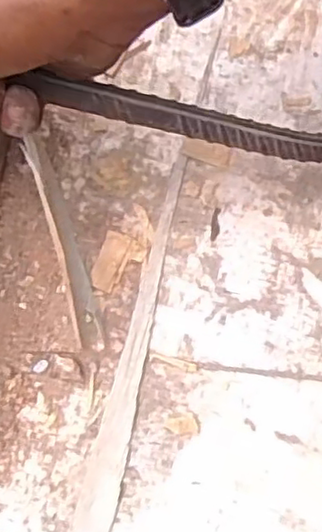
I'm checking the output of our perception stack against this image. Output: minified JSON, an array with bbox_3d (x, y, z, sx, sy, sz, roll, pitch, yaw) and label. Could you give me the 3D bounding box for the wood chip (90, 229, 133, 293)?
[{"bbox_3d":[-0.030,-0.003,0.398,0.015,0.004,0.036,20,77,5],"label":"wood chip"}]

